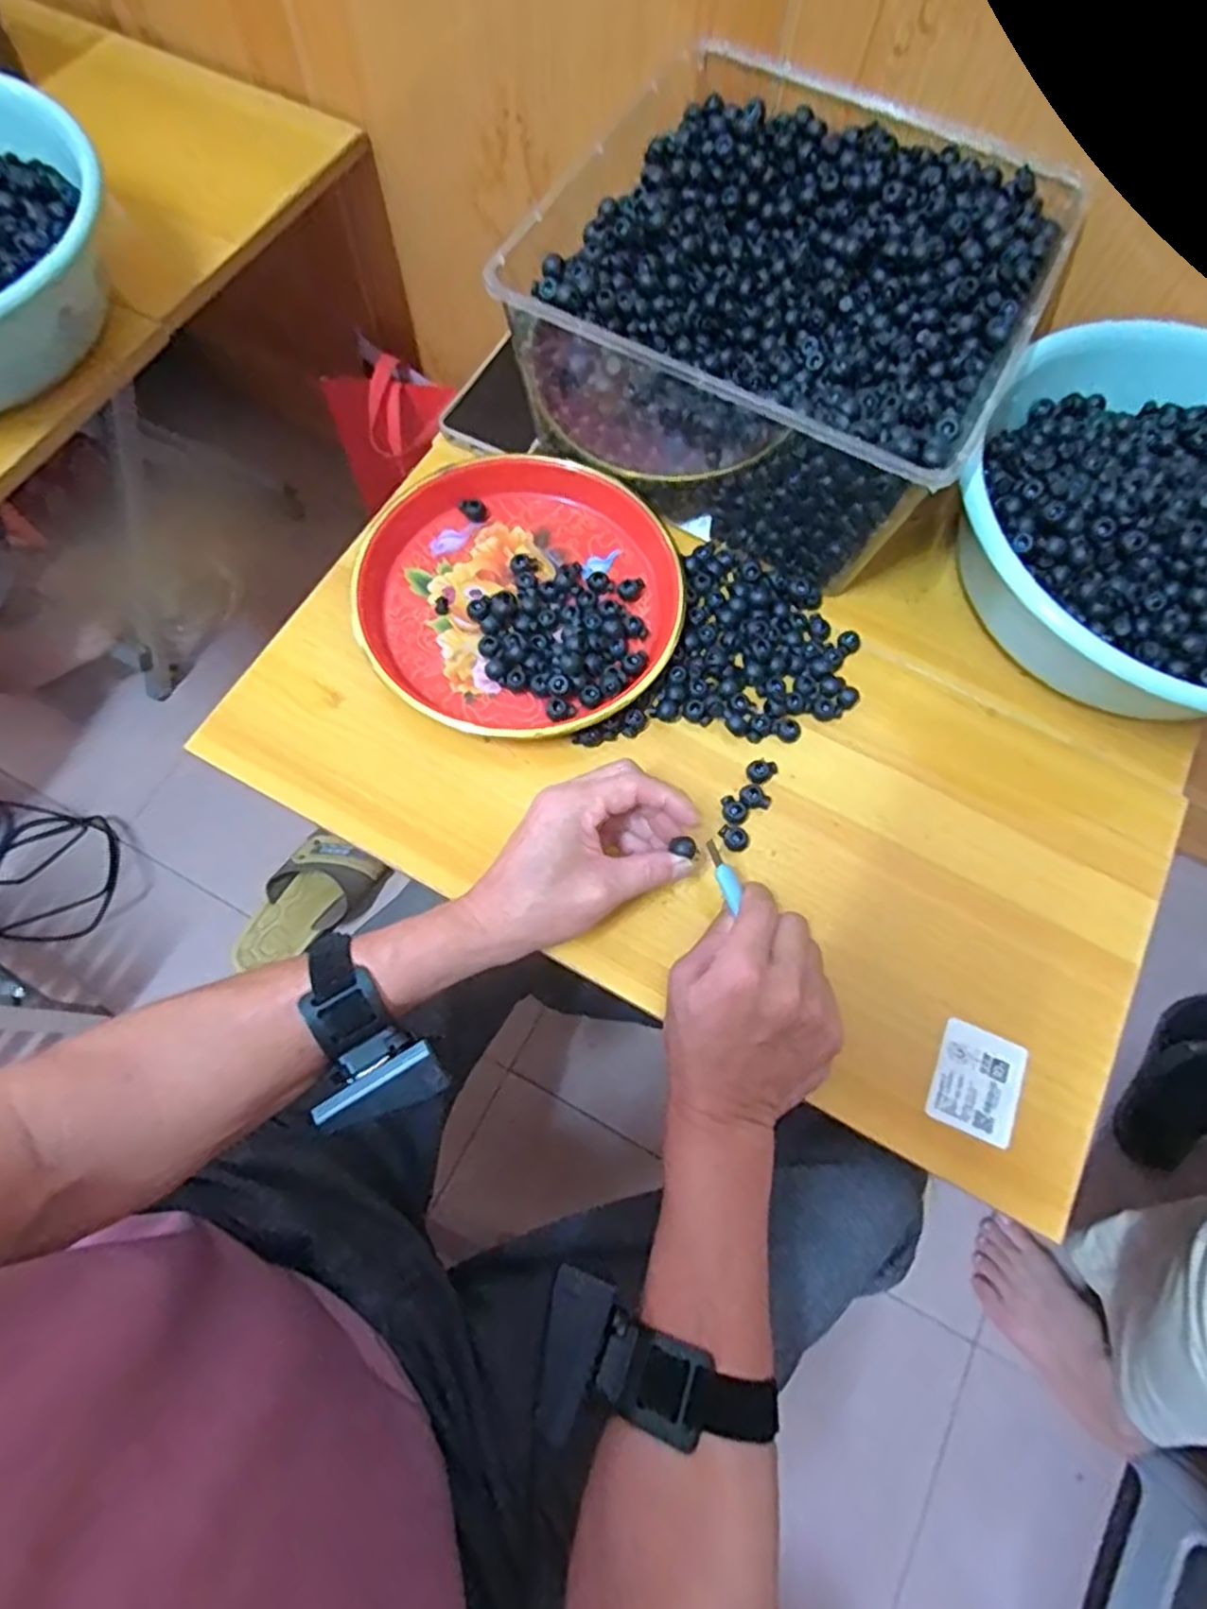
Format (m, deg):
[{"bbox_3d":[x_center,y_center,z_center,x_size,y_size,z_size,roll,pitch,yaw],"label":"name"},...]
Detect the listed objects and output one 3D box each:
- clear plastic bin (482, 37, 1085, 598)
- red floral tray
[{"bbox_3d":[0.116,-0.324,0.500,0.288,0.133,0.262,26,72,6],"label":"clear plastic bin"},{"bbox_3d":[-0.055,-0.145,0.498,0.205,0.036,0.206,11,71,2],"label":"red floral tray"}]

